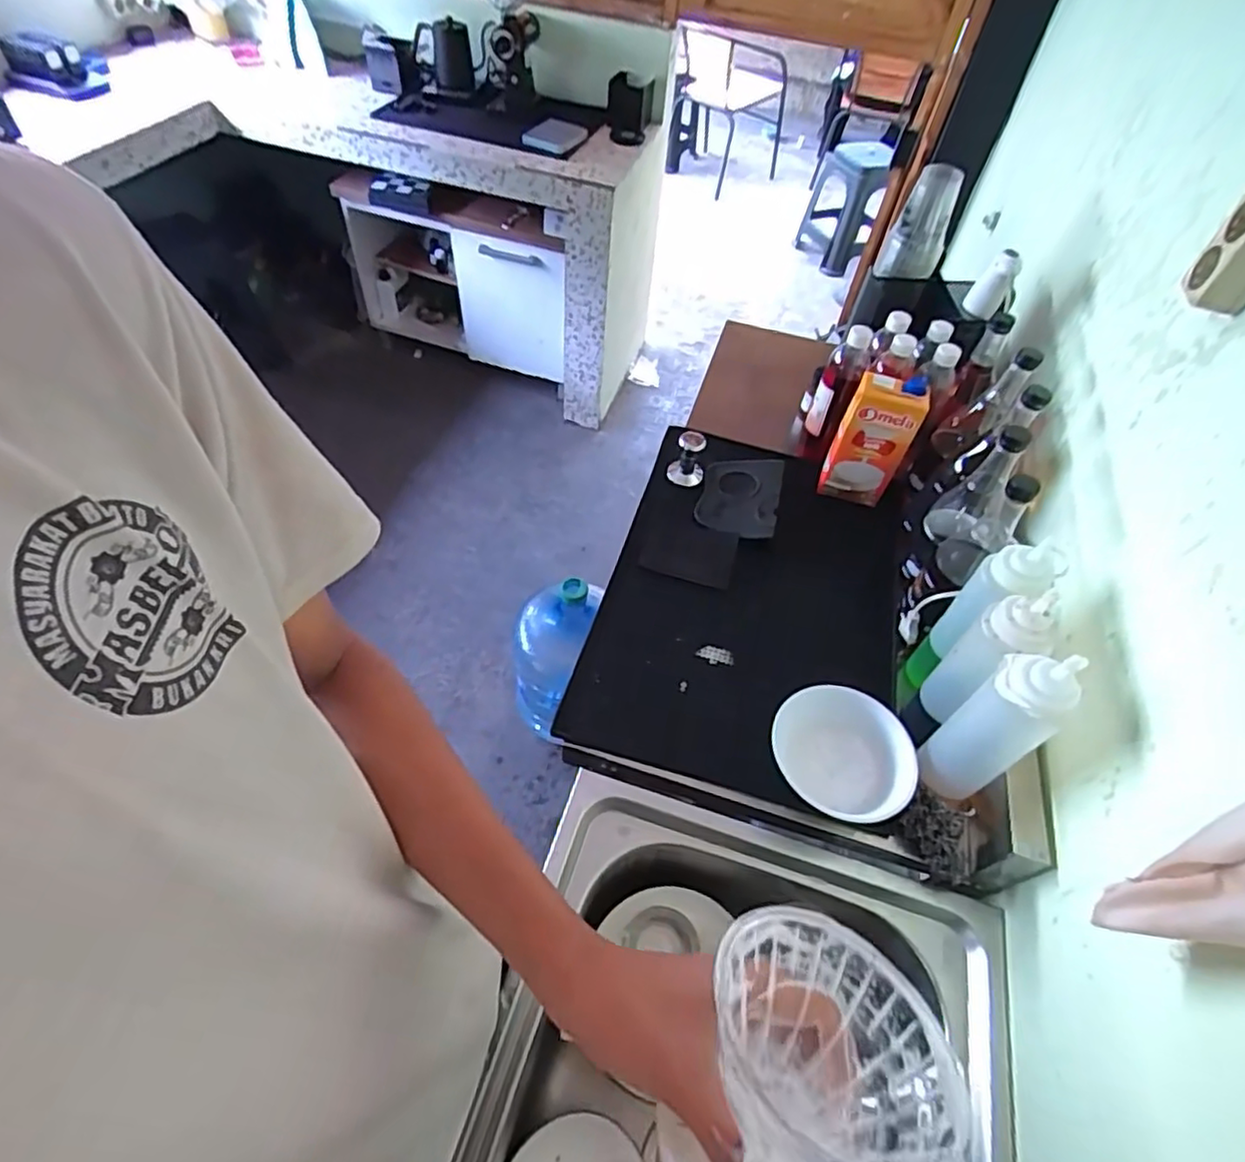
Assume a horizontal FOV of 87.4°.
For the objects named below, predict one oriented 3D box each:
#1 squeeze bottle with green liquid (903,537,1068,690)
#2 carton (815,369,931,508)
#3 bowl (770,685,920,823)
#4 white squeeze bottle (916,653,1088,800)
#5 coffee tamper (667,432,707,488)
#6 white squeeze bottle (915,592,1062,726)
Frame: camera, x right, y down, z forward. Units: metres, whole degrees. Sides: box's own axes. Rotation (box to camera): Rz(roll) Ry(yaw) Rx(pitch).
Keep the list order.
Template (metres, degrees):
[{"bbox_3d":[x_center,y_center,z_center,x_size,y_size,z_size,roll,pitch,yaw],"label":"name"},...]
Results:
[{"bbox_3d":[0.407,0.051,0.761,0.063,0.261,0.074,8,52,1],"label":"squeeze bottle with green liquid"},{"bbox_3d":[0.376,-0.212,0.987,0.102,0.189,0.071,23,54,12],"label":"carton"},{"bbox_3d":[0.252,0.191,0.732,0.141,0.051,0.153,-23,58,-21],"label":"bowl"},{"bbox_3d":[0.376,0.148,0.661,0.063,0.223,0.073,-37,64,-28],"label":"white squeeze bottle"},{"bbox_3d":[0.103,-0.197,1.024,0.057,0.080,0.061,11,52,3],"label":"coffee tamper"},{"bbox_3d":[0.385,0.091,0.689,0.051,0.186,0.063,8,52,0],"label":"white squeeze bottle"}]

